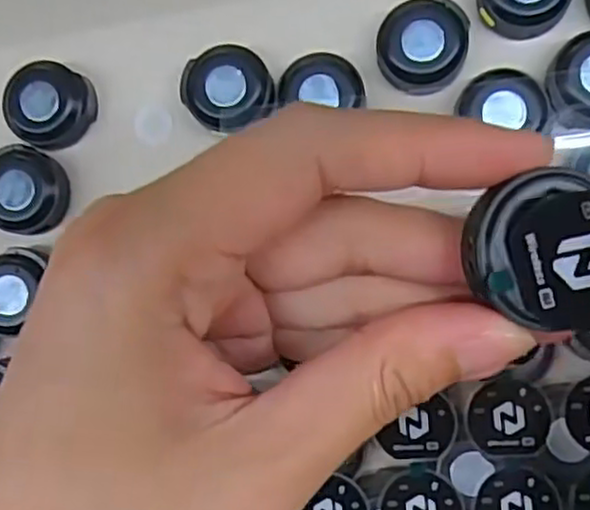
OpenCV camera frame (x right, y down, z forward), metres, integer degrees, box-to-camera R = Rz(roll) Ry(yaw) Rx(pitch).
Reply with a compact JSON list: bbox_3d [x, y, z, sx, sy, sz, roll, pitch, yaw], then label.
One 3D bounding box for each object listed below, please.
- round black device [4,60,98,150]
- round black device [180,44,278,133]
[{"bbox_3d":[-0.087,-0.052,0.249,0.029,0.010,0.029,-1,86,9],"label":"round black device"},{"bbox_3d":[-0.023,-0.057,0.241,0.029,0.008,0.028,-1,86,9],"label":"round black device"}]

